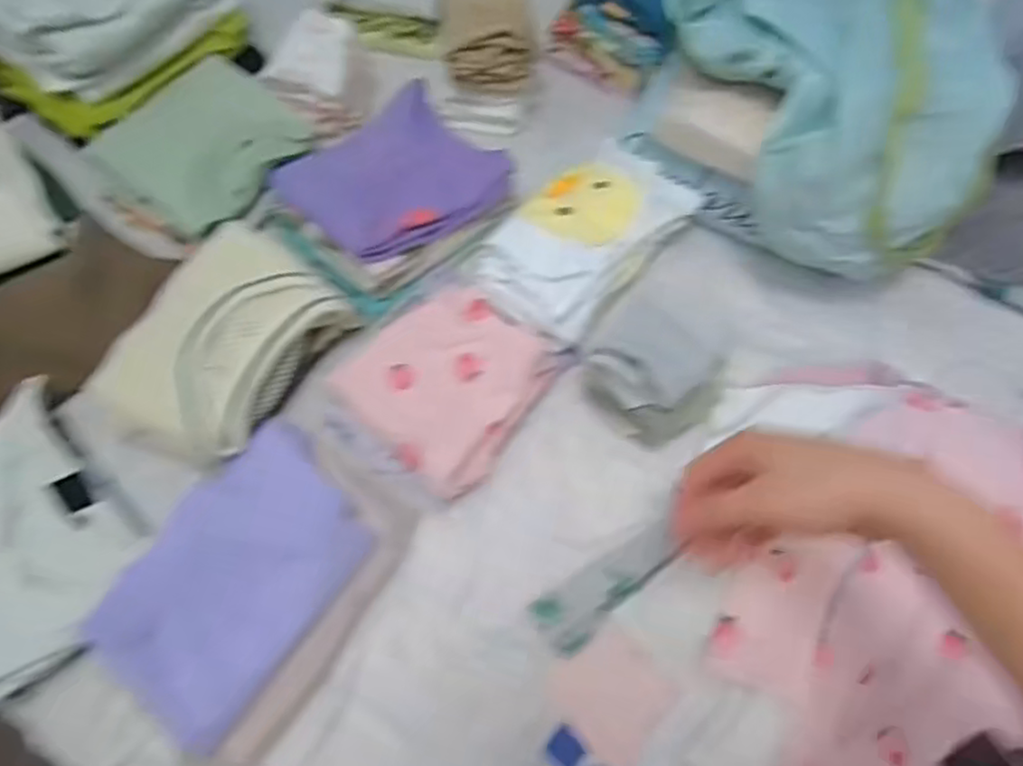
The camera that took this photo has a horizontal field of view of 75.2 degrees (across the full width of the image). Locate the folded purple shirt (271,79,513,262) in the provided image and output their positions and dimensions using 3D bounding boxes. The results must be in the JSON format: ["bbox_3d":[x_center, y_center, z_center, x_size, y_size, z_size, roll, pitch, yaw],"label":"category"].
[{"bbox_3d":[-0.121,-0.216,0.687,0.193,0.026,0.168,-40,72,-19],"label":"folded purple shirt"}]

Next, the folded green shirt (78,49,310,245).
[{"bbox_3d":[-0.329,-0.254,0.717,0.184,0.054,0.198,28,66,10],"label":"folded green shirt"}]

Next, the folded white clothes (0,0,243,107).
[{"bbox_3d":[-0.411,-0.401,0.703,0.115,0.106,0.238,33,72,9],"label":"folded white clothes"}]

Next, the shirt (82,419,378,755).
[{"bbox_3d":[-0.218,0.155,0.533,0.137,0.055,0.235,37,73,1],"label":"shirt"}]

